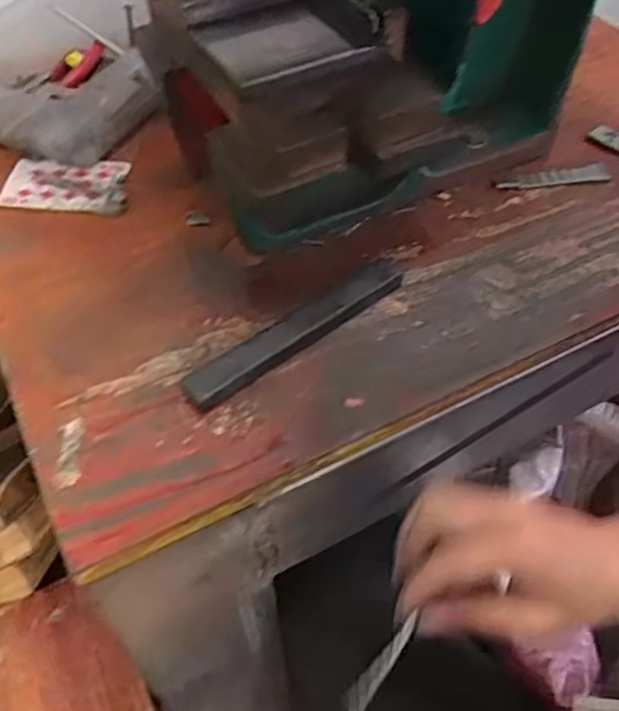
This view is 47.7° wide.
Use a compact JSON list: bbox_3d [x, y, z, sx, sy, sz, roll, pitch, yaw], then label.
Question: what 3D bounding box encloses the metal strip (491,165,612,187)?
[{"bbox_3d":[0.172,-0.126,0.499,0.084,0.004,0.013,-8,51,-5],"label":"metal strip"}]

